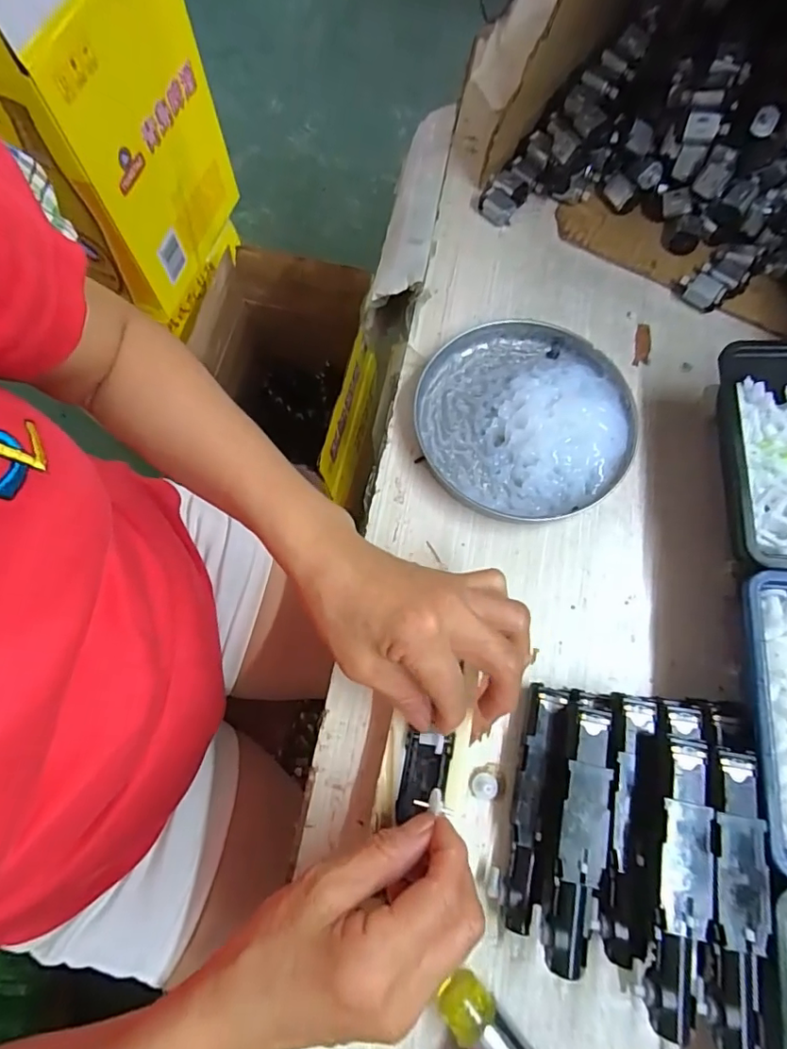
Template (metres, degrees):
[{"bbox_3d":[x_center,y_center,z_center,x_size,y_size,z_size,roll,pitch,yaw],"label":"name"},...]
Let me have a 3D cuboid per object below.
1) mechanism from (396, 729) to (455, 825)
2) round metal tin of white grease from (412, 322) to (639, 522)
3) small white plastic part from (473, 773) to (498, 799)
[{"bbox_3d":[0.017,0.135,0.282,0.025,0.015,0.042,9,73,3],"label":"mechanism"},{"bbox_3d":[0.089,-0.073,0.358,0.142,0.022,0.137,0,73,0],"label":"round metal tin of white grease"},{"bbox_3d":[0.051,0.146,0.292,0.013,0.008,0.013,1,73,1],"label":"small white plastic part"}]

